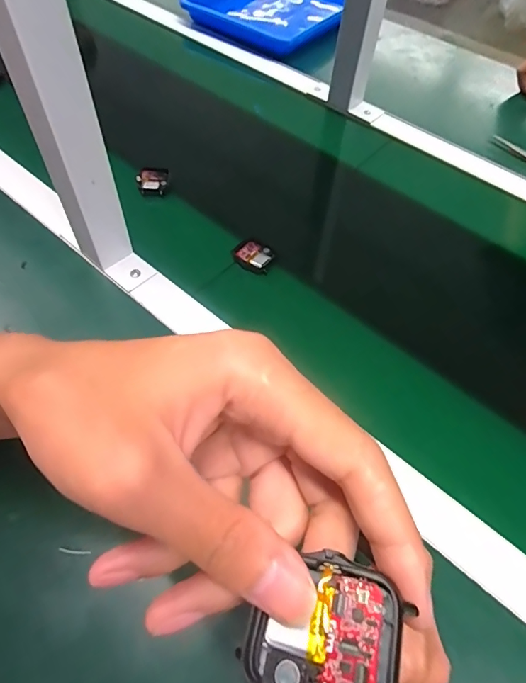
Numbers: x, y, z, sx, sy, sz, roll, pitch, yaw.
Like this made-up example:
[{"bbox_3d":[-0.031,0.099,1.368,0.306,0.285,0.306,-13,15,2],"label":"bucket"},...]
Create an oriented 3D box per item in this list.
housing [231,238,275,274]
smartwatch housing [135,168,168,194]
[{"bbox_3d":[-0.008,-0.093,0.481,0.039,0.011,0.041,-35,65,-24],"label":"housing"},{"bbox_3d":[-0.136,-0.200,0.542,0.033,0.016,0.040,3,56,-2],"label":"smartwatch housing"}]

